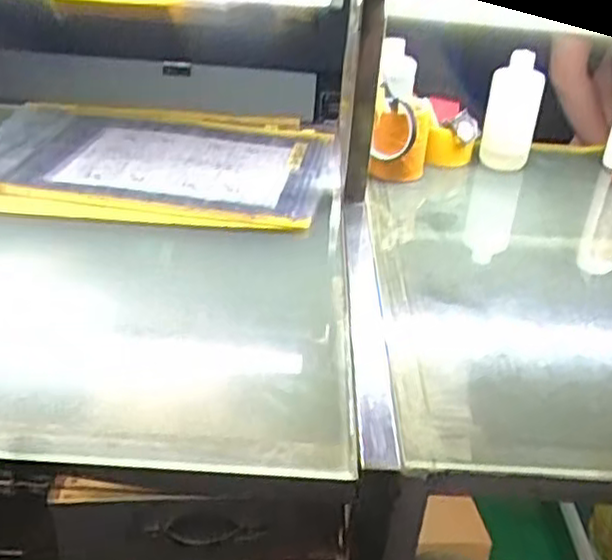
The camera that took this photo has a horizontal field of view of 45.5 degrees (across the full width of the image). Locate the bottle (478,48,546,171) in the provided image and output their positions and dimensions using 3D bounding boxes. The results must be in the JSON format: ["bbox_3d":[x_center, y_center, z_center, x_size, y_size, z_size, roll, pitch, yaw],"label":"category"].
[{"bbox_3d":[0.340,-0.276,1.200,0.082,0.186,0.055,13,31,14],"label":"bottle"}]

